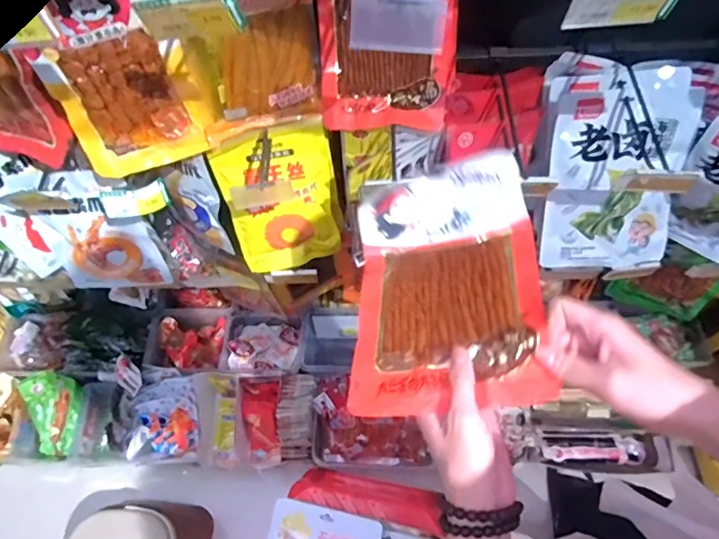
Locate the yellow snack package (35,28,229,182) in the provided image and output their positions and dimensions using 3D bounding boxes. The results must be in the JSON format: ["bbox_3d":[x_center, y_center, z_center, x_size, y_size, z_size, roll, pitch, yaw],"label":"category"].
[{"bbox_3d":[-0.287,-0.210,0.640,0.170,0.170,0.028,-18,44,-1],"label":"yellow snack package"}]

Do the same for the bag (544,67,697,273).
[{"bbox_3d":[0.404,-0.148,0.786,0.205,0.306,0.063,-2,25,4],"label":"bag"}]

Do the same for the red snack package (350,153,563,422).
[{"bbox_3d":[0.082,0.005,0.481,0.171,0.033,0.264,-10,49,18],"label":"red snack package"}]

